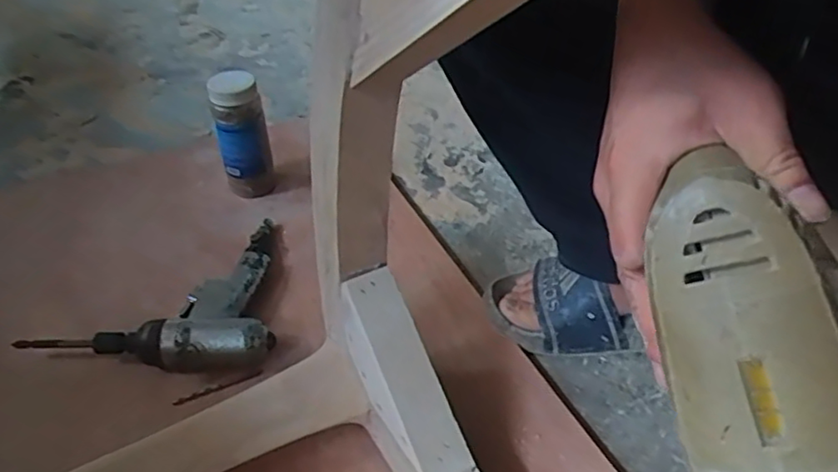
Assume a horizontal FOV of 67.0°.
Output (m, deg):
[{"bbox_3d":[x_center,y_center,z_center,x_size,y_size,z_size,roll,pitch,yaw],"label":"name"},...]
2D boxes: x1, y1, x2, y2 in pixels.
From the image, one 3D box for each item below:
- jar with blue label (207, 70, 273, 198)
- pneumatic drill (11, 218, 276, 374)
[{"bbox_3d":[-0.200,-0.111,0.721,0.058,0.146,0.048,-9,41,-10],"label":"jar with blue label"},{"bbox_3d":[-0.251,0.057,0.611,0.224,0.051,0.201,-6,41,-7],"label":"pneumatic drill"}]

